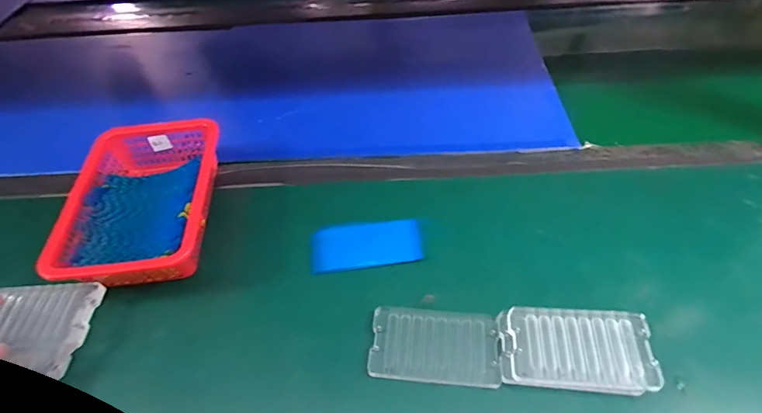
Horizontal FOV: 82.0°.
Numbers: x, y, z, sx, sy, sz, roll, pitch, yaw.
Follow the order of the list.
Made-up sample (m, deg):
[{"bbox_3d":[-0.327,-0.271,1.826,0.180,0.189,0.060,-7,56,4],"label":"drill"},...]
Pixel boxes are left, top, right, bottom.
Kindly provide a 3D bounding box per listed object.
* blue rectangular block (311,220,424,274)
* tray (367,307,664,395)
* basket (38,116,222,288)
[{"bbox_3d":[-0.016,0.044,0.497,0.122,0.011,0.055,-8,50,-2],"label":"blue rectangular block"},{"bbox_3d":[0.117,0.130,0.409,0.248,0.021,0.070,2,50,6],"label":"tray"},{"bbox_3d":[-0.270,-0.003,0.513,0.150,0.060,0.219,-7,50,-1],"label":"basket"}]

